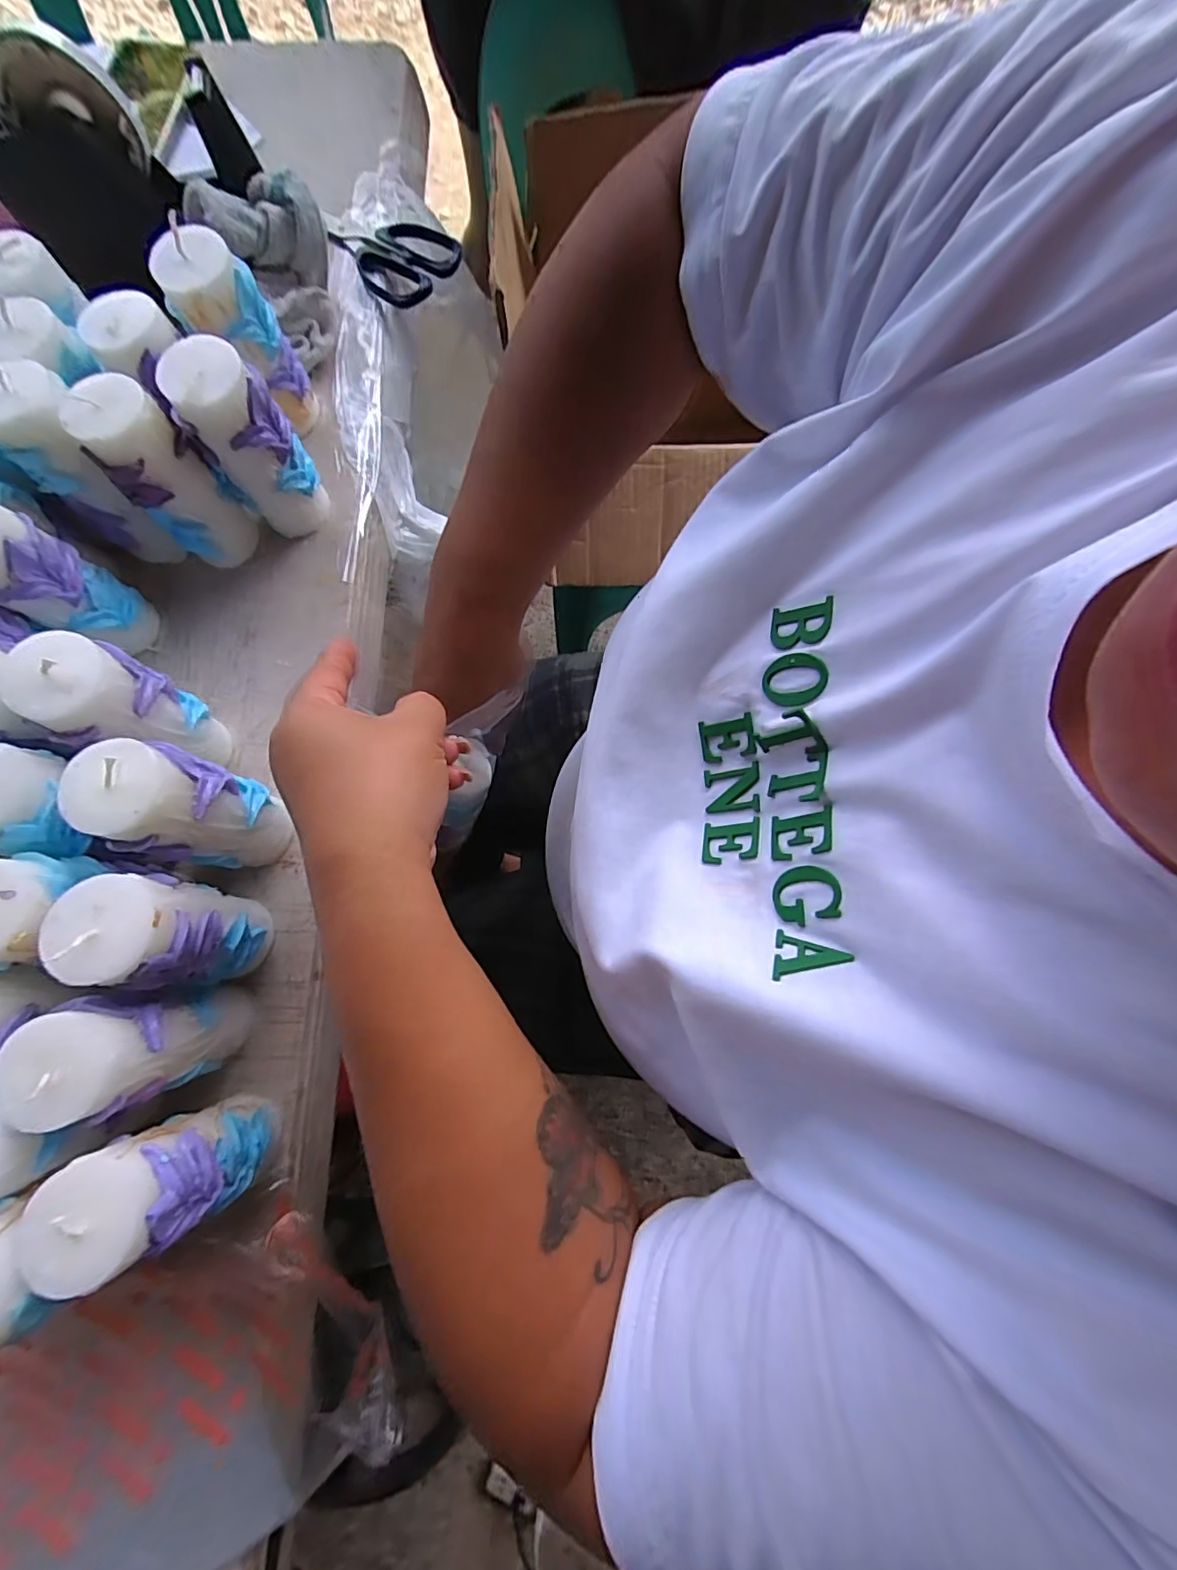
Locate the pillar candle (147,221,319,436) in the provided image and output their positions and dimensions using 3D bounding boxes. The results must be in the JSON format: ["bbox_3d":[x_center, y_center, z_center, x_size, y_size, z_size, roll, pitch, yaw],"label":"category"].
[{"bbox_3d":[-0.230,-0.293,0.361,0.043,0.108,0.049,30,81,7],"label":"pillar candle"}]

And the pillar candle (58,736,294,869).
[{"bbox_3d":[-0.211,0.014,0.293,0.050,0.107,0.054,0,78,1],"label":"pillar candle"}]

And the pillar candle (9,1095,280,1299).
[{"bbox_3d":[-0.199,0.186,0.260,0.045,0.107,0.049,0,78,1],"label":"pillar candle"}]

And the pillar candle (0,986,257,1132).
[{"bbox_3d":[-0.222,0.130,0.275,0.042,0.111,0.050,13,79,4],"label":"pillar candle"}]

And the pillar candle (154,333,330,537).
[{"bbox_3d":[-0.214,-0.213,0.348,0.048,0.112,0.048,14,79,4],"label":"pillar candle"}]

